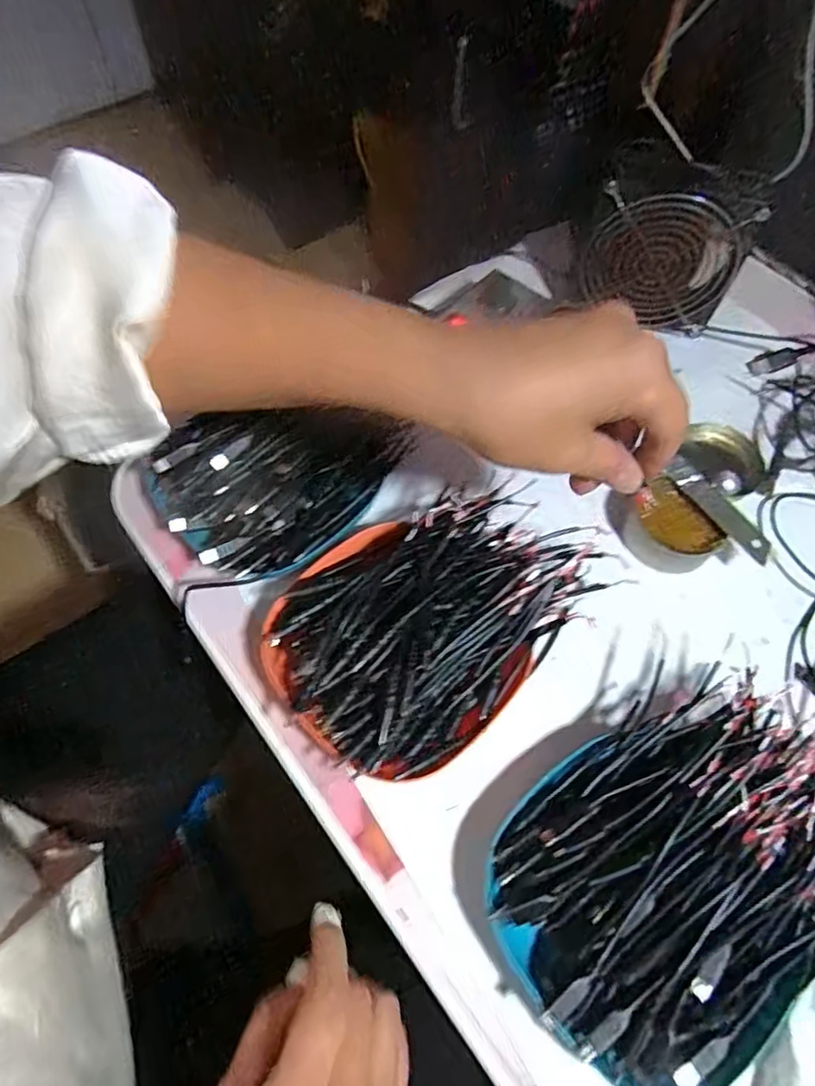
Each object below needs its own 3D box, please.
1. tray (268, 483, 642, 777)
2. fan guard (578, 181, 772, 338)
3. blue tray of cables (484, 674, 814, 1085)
[{"bbox_3d":[0.015,0.041,0.366,0.191,0.057,0.133,-40,70,-19],"label":"tray"},{"bbox_3d":[0.195,-0.214,0.472,0.113,0.101,0.011,3,52,0],"label":"fan guard"},{"bbox_3d":[0.134,0.162,0.304,0.182,0.060,0.134,-36,68,-17],"label":"blue tray of cables"}]

